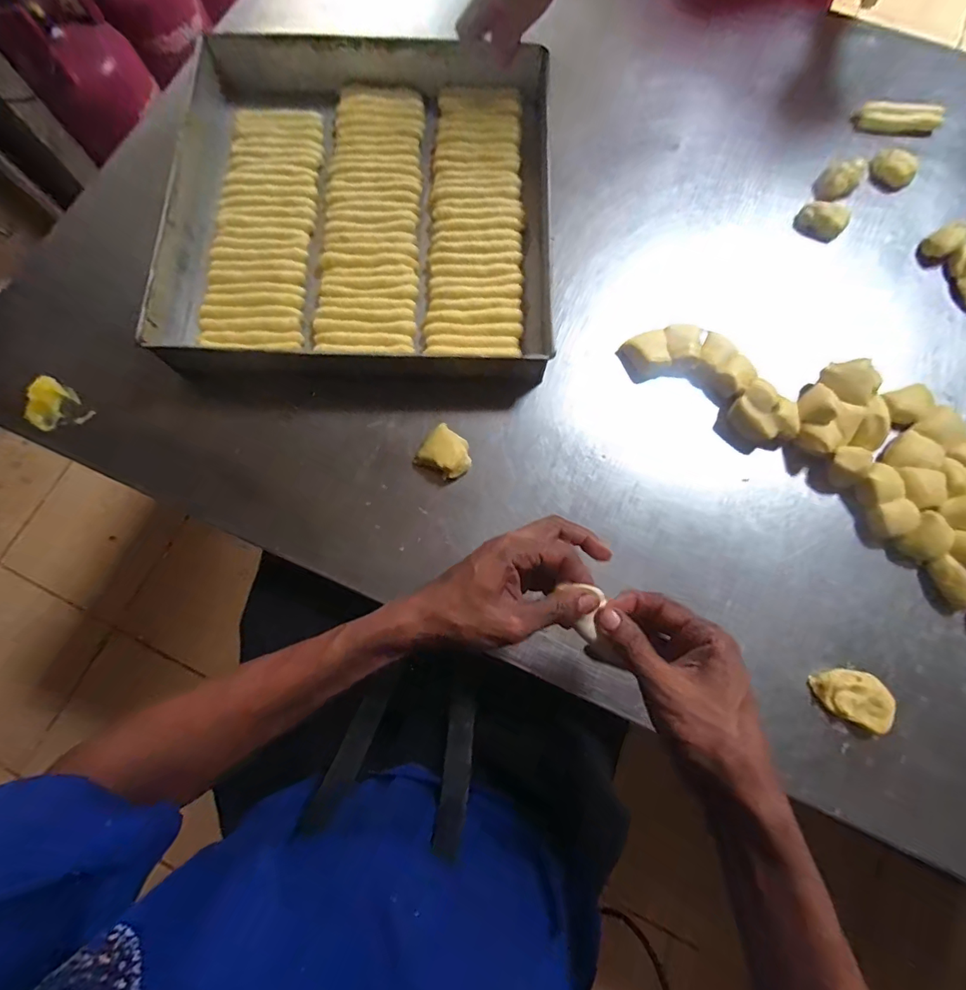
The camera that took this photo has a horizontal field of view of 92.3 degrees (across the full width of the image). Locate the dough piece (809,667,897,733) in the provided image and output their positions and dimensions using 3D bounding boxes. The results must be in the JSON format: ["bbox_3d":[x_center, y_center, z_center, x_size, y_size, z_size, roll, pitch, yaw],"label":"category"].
[{"bbox_3d":[0.338,0.182,0.426,0.066,0.017,0.046,24,76,6],"label":"dough piece"}]

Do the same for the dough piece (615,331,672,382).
[{"bbox_3d":[0.179,-0.152,0.511,0.051,0.022,0.046,-17,76,-5],"label":"dough piece"}]

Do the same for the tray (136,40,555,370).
[{"bbox_3d":[-0.131,-0.329,0.534,0.421,0.064,0.415,-1,75,0],"label":"tray"}]

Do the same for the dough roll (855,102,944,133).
[{"bbox_3d":[0.529,-0.481,0.591,0.093,0.026,0.027,14,75,4],"label":"dough roll"}]

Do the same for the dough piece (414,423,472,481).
[{"bbox_3d":[-0.038,-0.043,0.472,0.051,0.034,0.044,35,78,9],"label":"dough piece"}]

